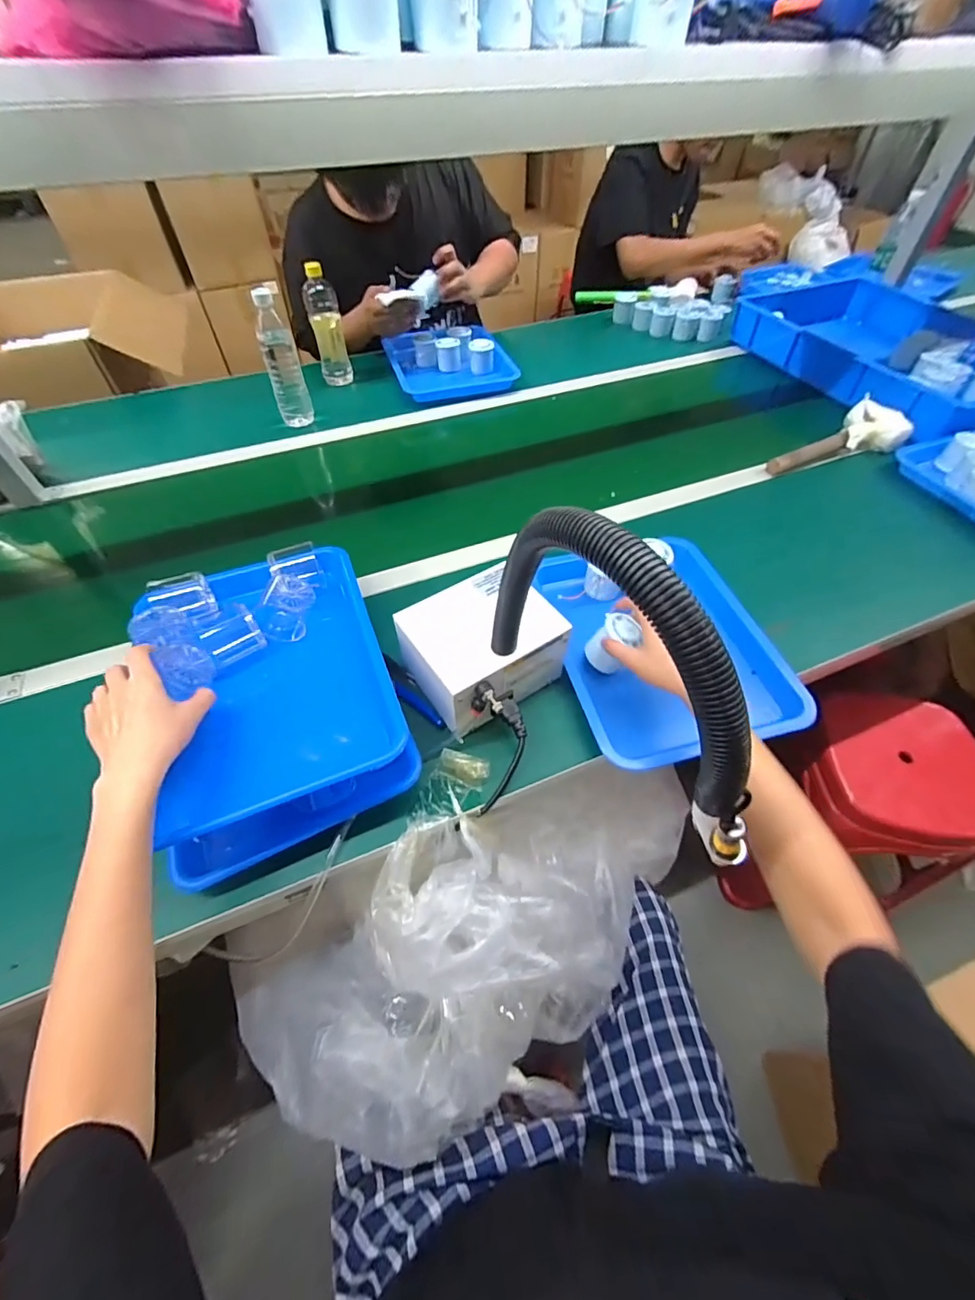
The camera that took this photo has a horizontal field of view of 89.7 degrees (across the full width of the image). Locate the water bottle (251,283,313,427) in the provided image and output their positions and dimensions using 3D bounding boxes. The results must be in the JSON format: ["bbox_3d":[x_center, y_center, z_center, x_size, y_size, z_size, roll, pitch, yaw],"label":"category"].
[{"bbox_3d":[-0.388,-0.542,0.924,0.061,0.217,0.054,-23,56,-16],"label":"water bottle"}]

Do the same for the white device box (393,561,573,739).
[{"bbox_3d":[-0.007,-0.001,0.576,0.159,0.113,0.133,-33,59,-22],"label":"white device box"}]

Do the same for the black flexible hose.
[{"bbox_3d":[0.086,0.003,0.358,0.028,0.206,0.255,-29,58,-20],"label":"black flexible hose"}]

